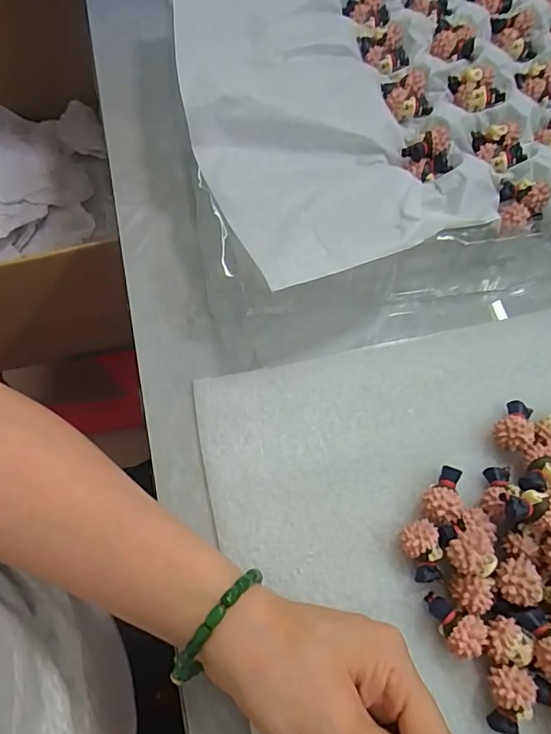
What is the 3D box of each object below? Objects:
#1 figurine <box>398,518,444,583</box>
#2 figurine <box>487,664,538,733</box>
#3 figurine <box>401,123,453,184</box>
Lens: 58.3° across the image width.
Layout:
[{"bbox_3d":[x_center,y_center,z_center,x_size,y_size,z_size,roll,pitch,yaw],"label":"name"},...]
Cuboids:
[{"bbox_3d":[0.074,0.095,0.251,0.018,0.020,0.029,-18,69,-8],"label":"figurine"},{"bbox_3d":[0.106,0.153,0.227,0.019,0.023,0.029,15,68,5],"label":"figurine"},{"bbox_3d":[0.102,-0.140,0.325,0.031,0.016,0.029,-15,69,-7],"label":"figurine"}]

